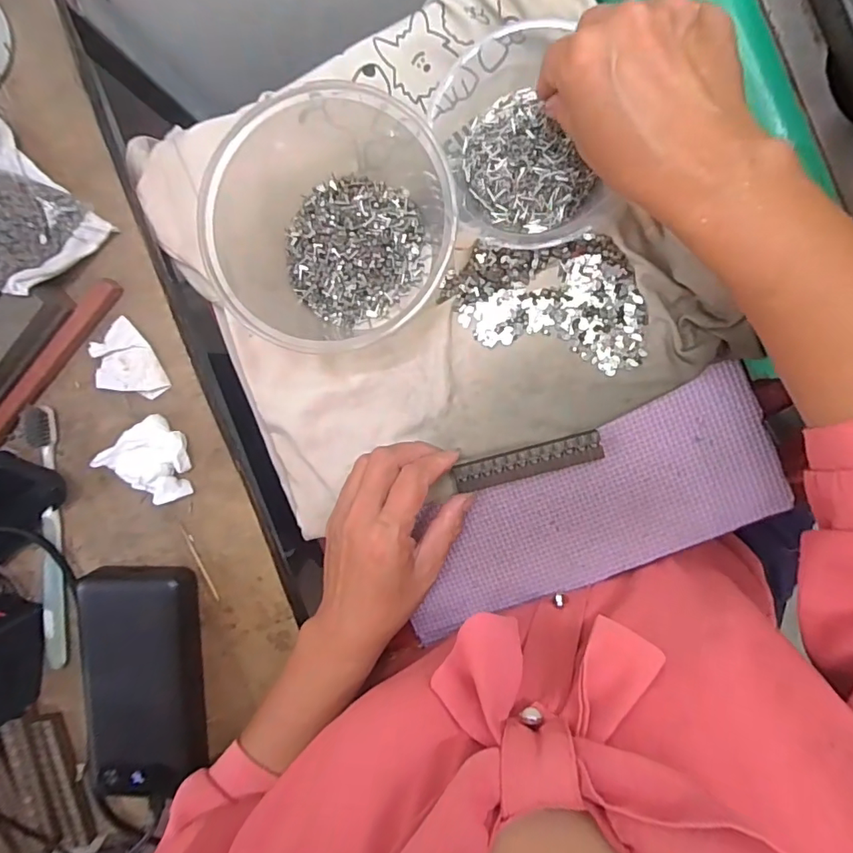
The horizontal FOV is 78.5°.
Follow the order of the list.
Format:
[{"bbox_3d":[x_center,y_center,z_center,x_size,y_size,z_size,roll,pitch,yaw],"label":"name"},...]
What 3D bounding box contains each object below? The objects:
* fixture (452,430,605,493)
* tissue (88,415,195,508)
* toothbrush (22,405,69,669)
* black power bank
[{"bbox_3d":[0.067,0.024,0.348,0.097,0.007,0.021,-15,93,7],"label":"fixture"},{"bbox_3d":[-0.175,0.023,0.340,0.051,0.028,0.042,45,98,0],"label":"tissue"},{"bbox_3d":[-0.260,0.077,0.358,0.015,0.014,0.180,0,96,6],"label":"toothbrush"},{"bbox_3d":[-0.191,0.171,0.355,0.071,0.028,0.154,-2,96,6],"label":"black power bank"}]

